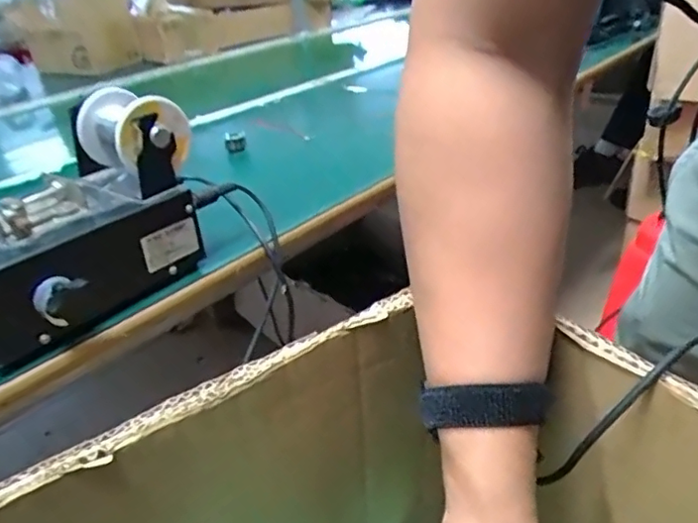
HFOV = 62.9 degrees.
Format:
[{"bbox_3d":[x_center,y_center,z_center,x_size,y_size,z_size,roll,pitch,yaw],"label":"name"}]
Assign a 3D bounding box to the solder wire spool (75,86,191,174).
[{"bbox_3d":[-0.175,-0.105,0.460,0.079,0.058,0.064,16,36,34],"label":"solder wire spool"}]

